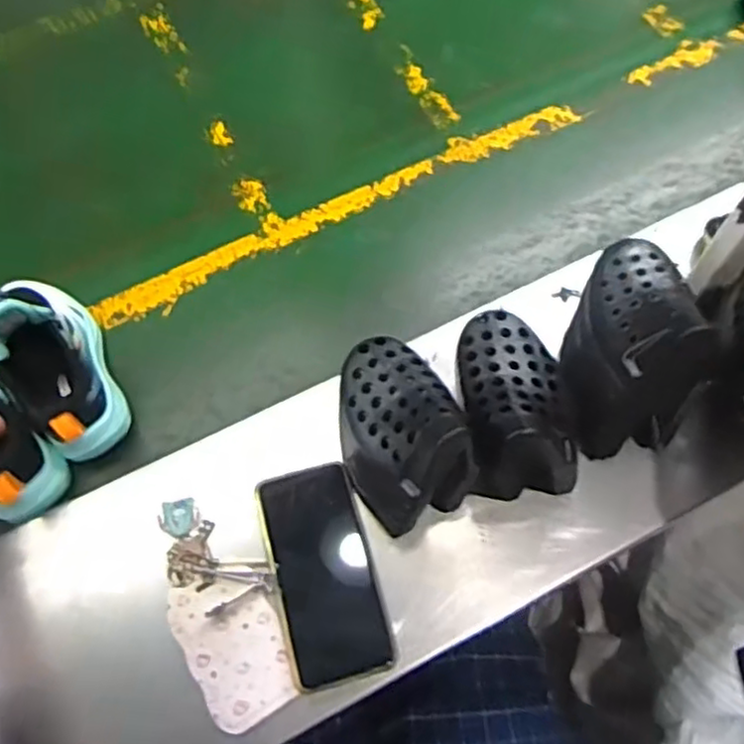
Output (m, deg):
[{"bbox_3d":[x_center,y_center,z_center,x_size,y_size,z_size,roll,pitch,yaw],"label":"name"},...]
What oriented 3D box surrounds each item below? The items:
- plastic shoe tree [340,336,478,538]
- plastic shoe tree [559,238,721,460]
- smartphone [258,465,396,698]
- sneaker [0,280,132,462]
[{"bbox_3d":[0.019,0.040,0.510,0.083,0.106,0.128,-20,66,-8],"label":"plastic shoe tree"},{"bbox_3d":[0.201,-0.010,0.538,0.096,0.144,0.136,18,67,9],"label":"plastic shoe tree"},{"bbox_3d":[-0.036,0.150,0.516,0.074,0.007,0.156,-11,68,-12],"label":"smartphone"},{"bbox_3d":[-0.274,-0.018,0.578,0.071,0.133,0.174,-30,68,-13],"label":"sneaker"}]

